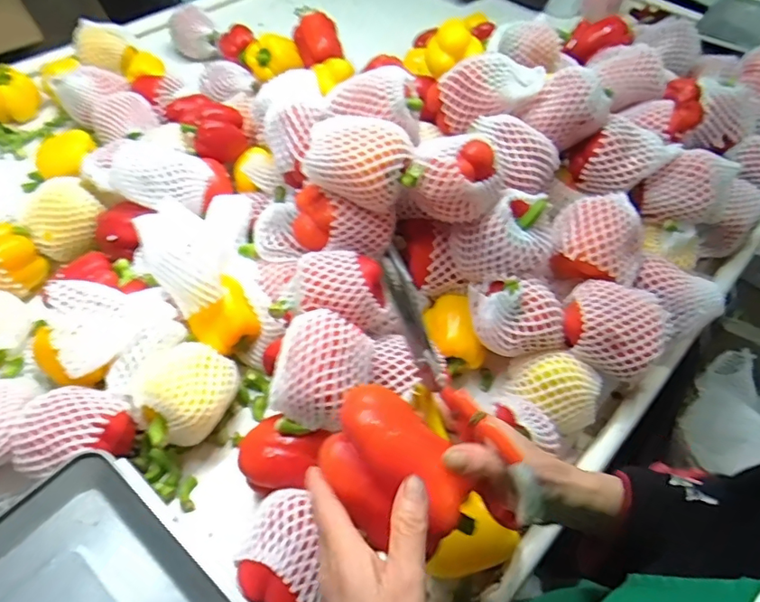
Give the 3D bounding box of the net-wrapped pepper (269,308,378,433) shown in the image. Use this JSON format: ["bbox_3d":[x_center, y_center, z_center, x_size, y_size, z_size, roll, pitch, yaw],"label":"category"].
[{"bbox_3d":[-0.060,0.067,0.518,0.097,0.076,0.105,23,55,15],"label":"net-wrapped pepper"}]

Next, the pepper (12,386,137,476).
[{"bbox_3d":[-0.303,0.132,0.529,0.101,0.077,0.084,-15,54,-13],"label":"pepper"}]

